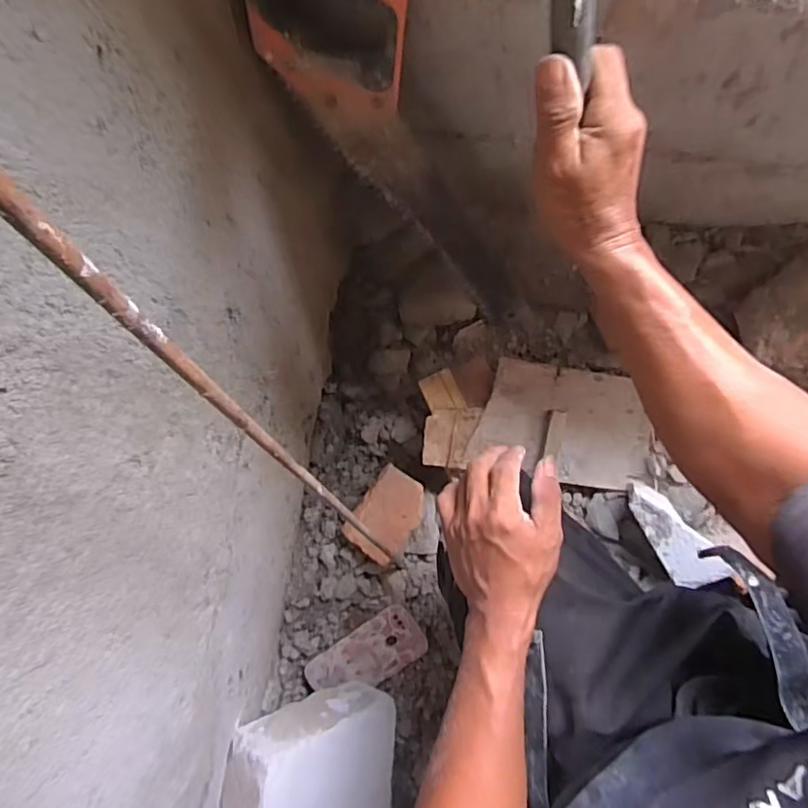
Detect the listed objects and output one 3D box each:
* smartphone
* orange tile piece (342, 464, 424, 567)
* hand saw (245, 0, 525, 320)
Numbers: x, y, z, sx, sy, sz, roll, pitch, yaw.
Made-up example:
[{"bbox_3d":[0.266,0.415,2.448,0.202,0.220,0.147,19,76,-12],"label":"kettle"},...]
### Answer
[{"bbox_3d":[-0.049,0.338,0.774,0.156,0.015,0.077,-36,84,3],"label":"smartphone"},{"bbox_3d":[-0.021,0.142,0.743,0.073,0.019,0.111,38,91,7],"label":"orange tile piece"},{"bbox_3d":[0.016,-0.207,0.572,0.114,0.525,0.022,-10,67,18],"label":"hand saw"}]

